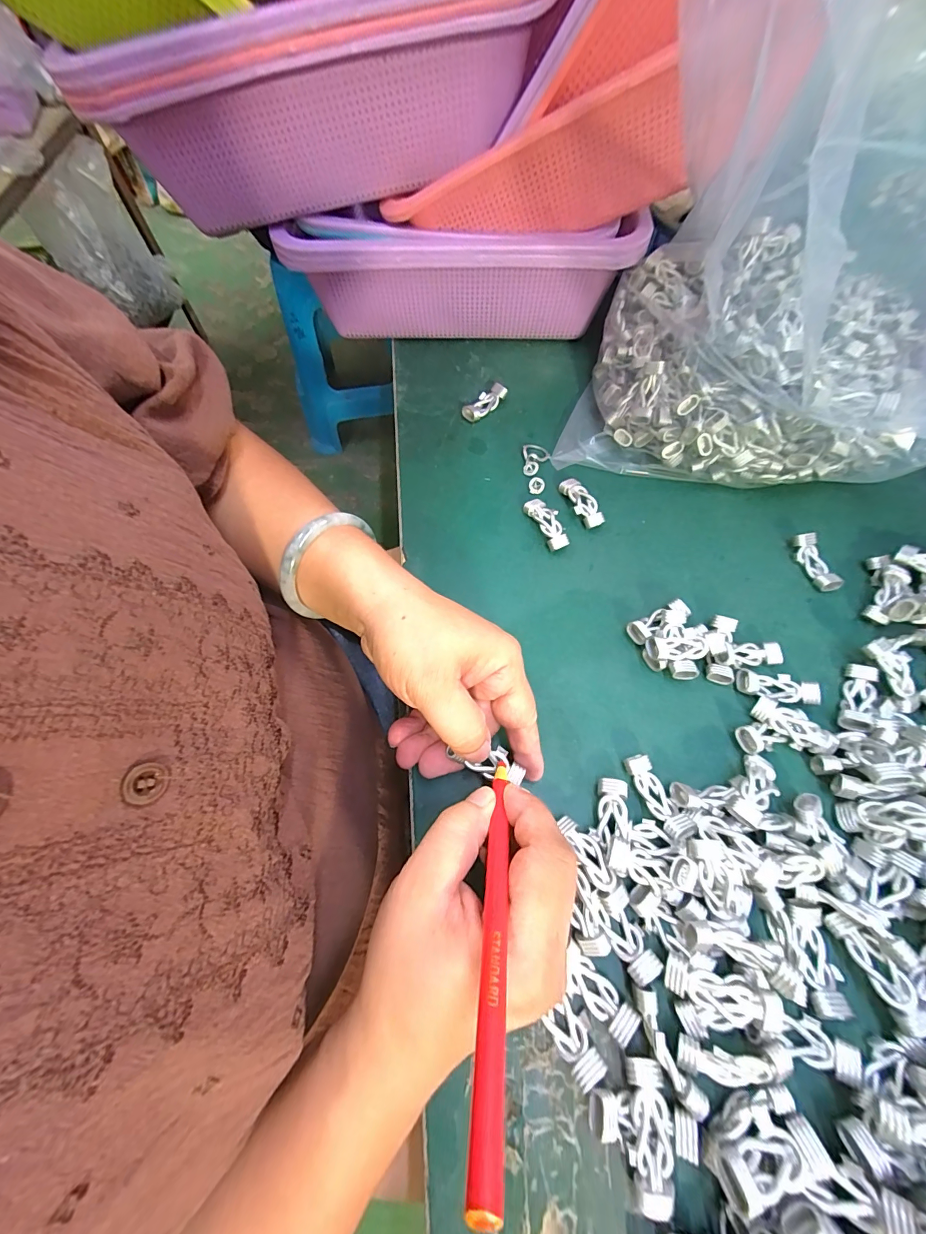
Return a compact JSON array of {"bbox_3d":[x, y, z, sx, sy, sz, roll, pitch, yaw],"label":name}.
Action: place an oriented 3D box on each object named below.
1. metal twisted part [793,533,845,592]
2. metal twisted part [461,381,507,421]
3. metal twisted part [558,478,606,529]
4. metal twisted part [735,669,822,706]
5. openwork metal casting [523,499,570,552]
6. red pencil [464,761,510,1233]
[{"bbox_3d":[0.252,-0.039,0.291,0.014,0.014,0.043,-12,66,-6],"label":"metal twisted part"},{"bbox_3d":[0.017,-0.189,0.360,0.019,0.013,0.042,38,70,16],"label":"metal twisted part"},{"bbox_3d":[0.090,-0.088,0.312,0.016,0.011,0.045,-18,66,-8],"label":"metal twisted part"},{"bbox_3d":[0.194,0.043,0.252,0.044,0.009,0.018,7,65,3],"label":"metal twisted part"},{"bbox_3d":[0.063,-0.070,0.304,0.017,0.011,0.045,-24,67,-11],"label":"openwork metal casting"},{"bbox_3d":[0.012,0.106,0.150,0.008,0.004,0.134,8,23,4],"label":"red pencil"}]

